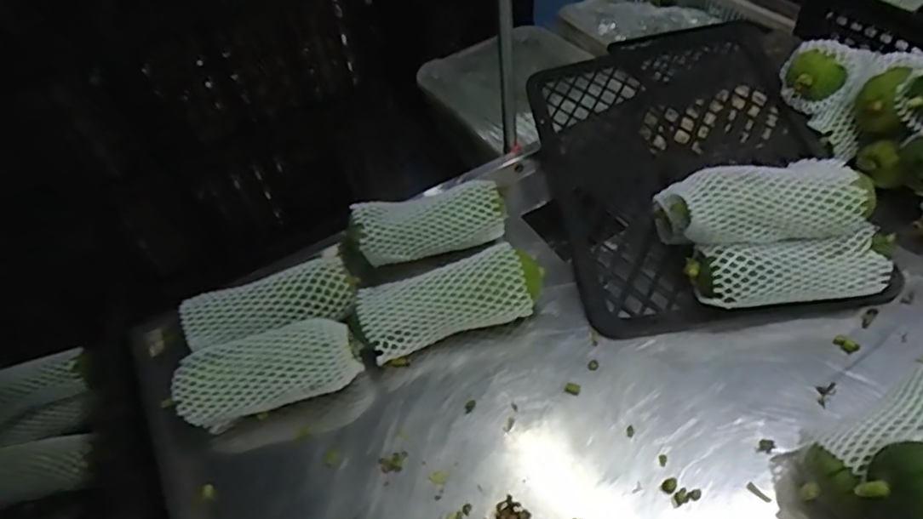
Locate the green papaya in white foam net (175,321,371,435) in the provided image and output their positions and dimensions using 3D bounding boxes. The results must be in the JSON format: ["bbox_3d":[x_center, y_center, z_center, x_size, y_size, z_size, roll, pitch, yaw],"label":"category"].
[{"bbox_3d":[-0.202,0.118,0.608,0.181,0.072,0.072,-17,52,-8],"label":"green papaya in white foam net"}]

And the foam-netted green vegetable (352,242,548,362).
[{"bbox_3d":[-0.015,0.049,0.650,0.212,0.076,0.079,-18,52,-10],"label":"foam-netted green vegetable"}]

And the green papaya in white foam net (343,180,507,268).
[{"bbox_3d":[-0.045,-0.047,0.722,0.201,0.058,0.069,-16,52,-8],"label":"green papaya in white foam net"}]

